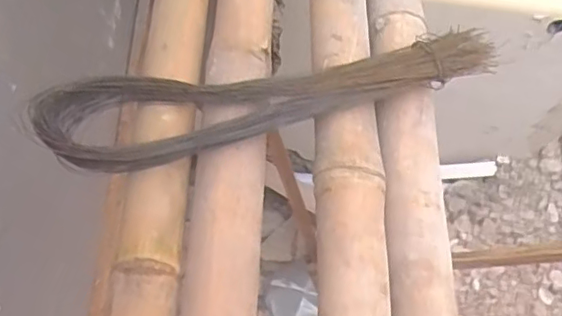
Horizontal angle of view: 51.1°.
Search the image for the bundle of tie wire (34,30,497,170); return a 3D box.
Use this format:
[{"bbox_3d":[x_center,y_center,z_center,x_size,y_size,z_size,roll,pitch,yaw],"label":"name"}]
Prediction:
[{"bbox_3d":[-0.007,-0.054,0.534,0.421,0.038,0.091,-9,63,-6],"label":"bundle of tie wire"}]

